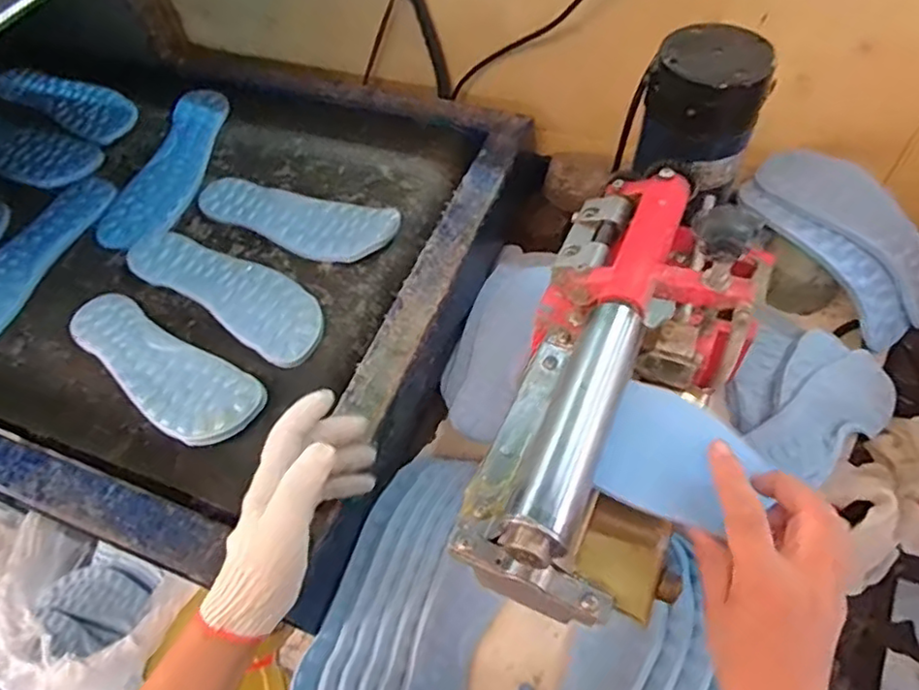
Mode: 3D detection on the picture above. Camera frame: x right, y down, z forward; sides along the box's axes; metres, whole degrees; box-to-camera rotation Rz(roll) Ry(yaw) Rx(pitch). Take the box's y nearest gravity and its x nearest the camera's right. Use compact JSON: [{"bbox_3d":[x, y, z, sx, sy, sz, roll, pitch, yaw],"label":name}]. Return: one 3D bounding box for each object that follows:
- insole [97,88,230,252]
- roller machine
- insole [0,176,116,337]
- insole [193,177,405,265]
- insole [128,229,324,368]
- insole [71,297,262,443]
[{"bbox_3d":[-0.340,-0.214,0.742,0.084,0.010,0.260,5,57,9],"label":"insole"},{"bbox_3d":[0.128,-0.045,0.423,0.128,0.097,0.425,21,61,18],"label":"roller machine"},{"bbox_3d":[-0.471,-0.087,0.669,0.084,0.015,0.262,14,59,14],"label":"insole"},{"bbox_3d":[-0.181,-0.136,0.676,0.232,0.017,0.077,15,59,14],"label":"insole"},{"bbox_3d":[-0.231,-0.058,0.627,0.236,0.017,0.080,29,64,22],"label":"insole"},{"bbox_3d":[-0.279,0.018,0.571,0.231,0.018,0.075,27,63,21],"label":"insole"}]

